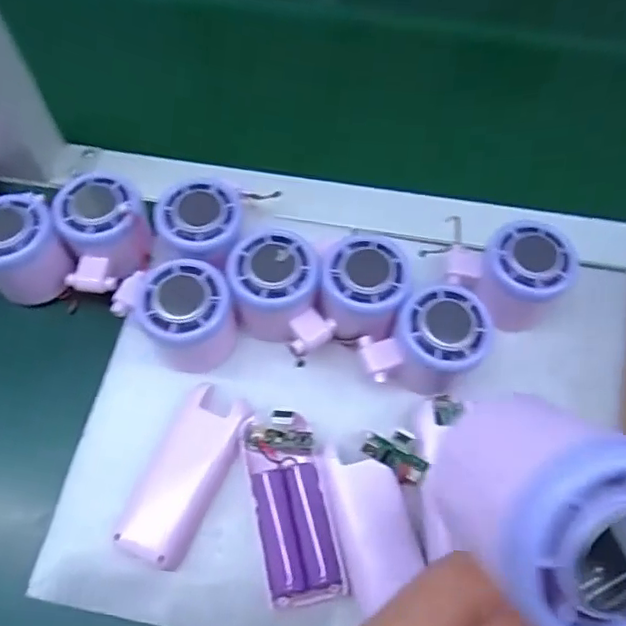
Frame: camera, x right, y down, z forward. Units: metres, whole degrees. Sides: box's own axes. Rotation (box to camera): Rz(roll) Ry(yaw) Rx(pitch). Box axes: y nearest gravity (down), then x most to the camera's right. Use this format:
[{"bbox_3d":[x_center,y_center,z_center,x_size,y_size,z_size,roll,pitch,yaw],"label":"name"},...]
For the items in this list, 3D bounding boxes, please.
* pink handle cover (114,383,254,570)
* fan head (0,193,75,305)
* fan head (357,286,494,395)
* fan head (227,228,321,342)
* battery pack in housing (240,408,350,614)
[{"bbox_3d":[-0.075,0.095,0.346,0.041,0.016,0.102,23,66,9],"label":"pink handle cover"},{"bbox_3d":[-0.196,-0.045,0.393,0.054,0.048,0.065,-37,70,-18],"label":"fan head"},{"bbox_3d":[0.070,0.022,0.358,0.074,0.047,0.055,-30,68,-15],"label":"fan head"},{"bbox_3d":[-0.024,-0.016,0.376,0.053,0.056,0.055,1,64,-1],"label":"fan head"},{"bbox_3d":[-0.012,0.110,0.335,0.041,0.023,0.103,-12,65,-7],"label":"battery pack in housing"}]

